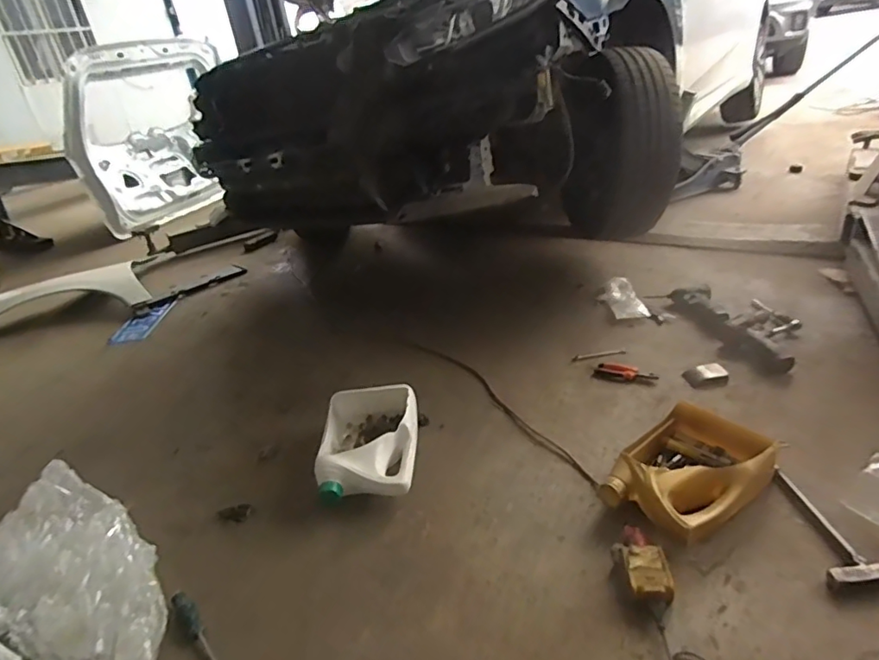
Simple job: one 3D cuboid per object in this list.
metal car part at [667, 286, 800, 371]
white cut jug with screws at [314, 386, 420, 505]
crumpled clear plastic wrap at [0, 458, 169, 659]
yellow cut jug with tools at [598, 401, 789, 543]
[{"bbox_3d":[0.867,-0.032,1.500,0.265,0.063,0.471,-10,29,-6],"label":"metal car part"},{"bbox_3d":[-0.155,0.248,1.182,0.217,0.085,0.282,-5,29,2],"label":"white cut jug with screws"},{"bbox_3d":[-0.690,0.439,0.984,0.592,0.065,0.264,15,36,34],"label":"crumpled clear plastic wrap"},{"bbox_3d":[0.481,0.263,1.009,0.318,0.088,0.218,-28,36,-33],"label":"yellow cut jug with tools"}]

